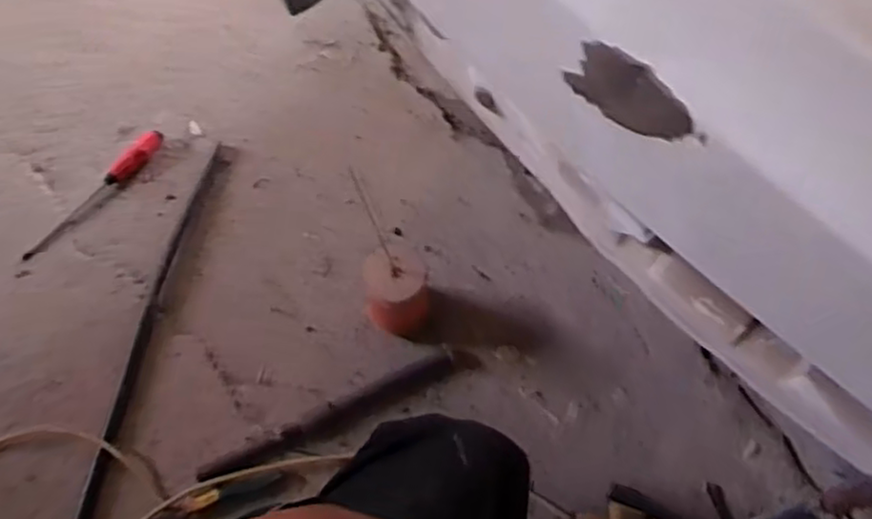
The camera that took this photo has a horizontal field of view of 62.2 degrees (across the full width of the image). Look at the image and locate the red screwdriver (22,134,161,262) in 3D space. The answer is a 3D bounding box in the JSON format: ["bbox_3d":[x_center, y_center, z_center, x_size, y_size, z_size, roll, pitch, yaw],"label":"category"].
[{"bbox_3d":[-0.502,-0.100,1.063,0.039,0.029,0.260,37,73,10],"label":"red screwdriver"}]

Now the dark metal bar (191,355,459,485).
[{"bbox_3d":[-0.143,0.210,0.983,0.353,0.032,0.035,-25,73,-11],"label":"dark metal bar"}]

